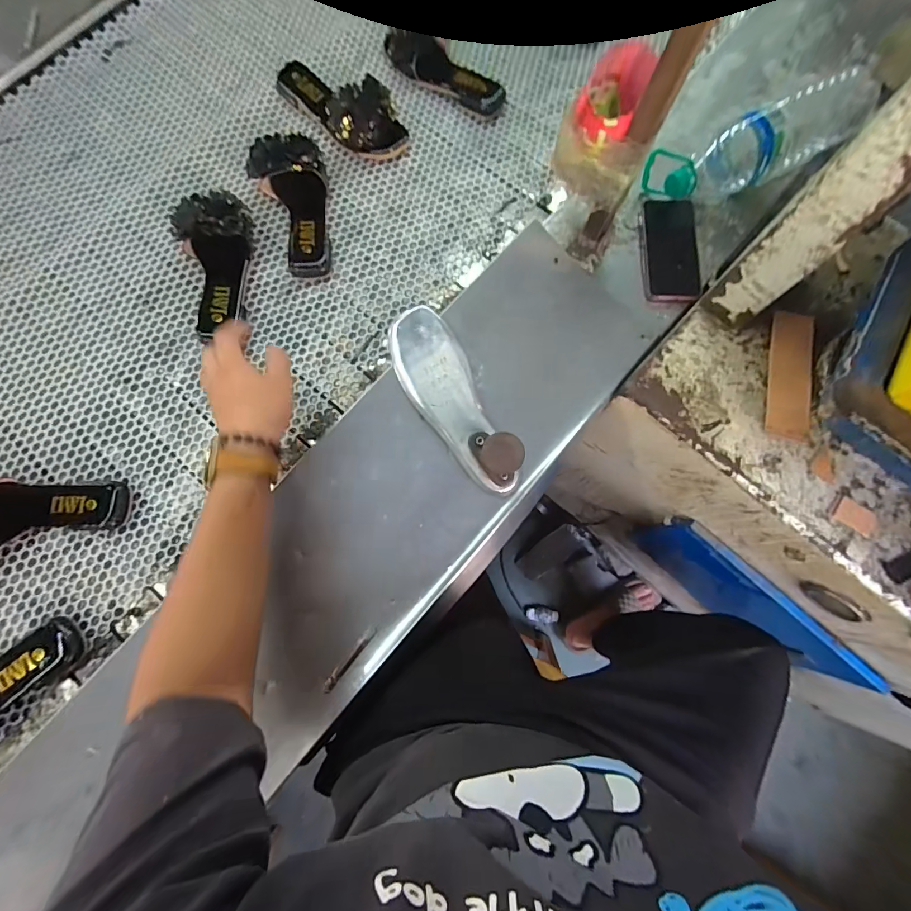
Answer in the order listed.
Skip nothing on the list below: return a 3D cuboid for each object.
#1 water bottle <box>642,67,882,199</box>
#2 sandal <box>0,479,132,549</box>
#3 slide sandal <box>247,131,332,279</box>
[{"bbox_3d":[0.434,-0.448,0.616,0.286,0.083,0.090,-24,78,-6],"label":"water bottle"},{"bbox_3d":[-0.558,0.067,0.520,0.254,0.078,0.090,-12,79,-4],"label":"sandal"},{"bbox_3d":[-0.232,-0.375,0.625,0.105,0.074,0.209,-17,79,-5],"label":"slide sandal"}]

